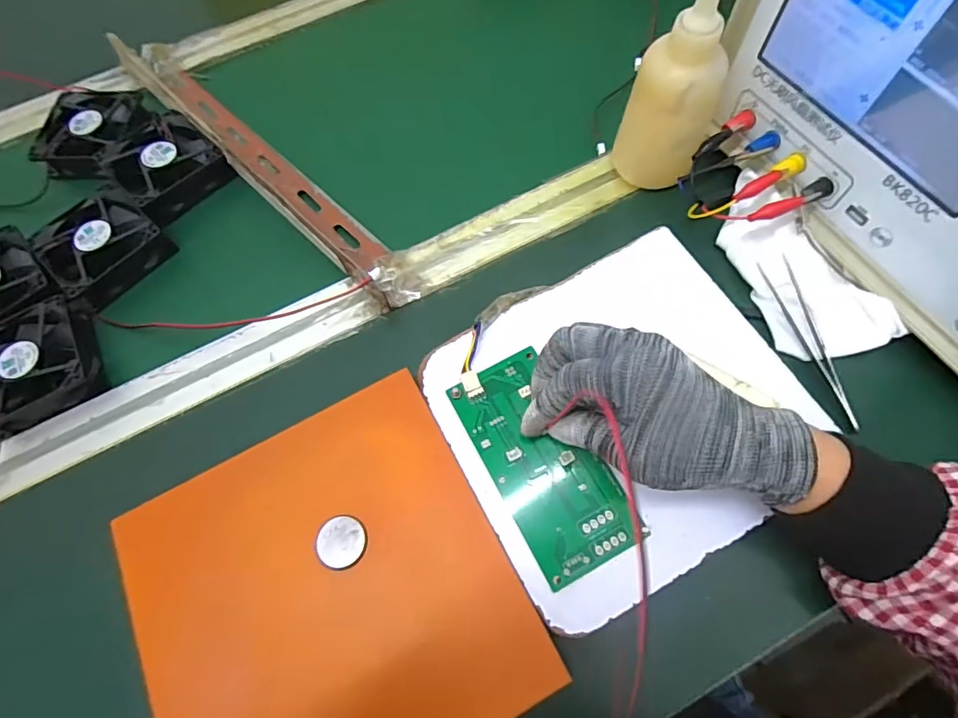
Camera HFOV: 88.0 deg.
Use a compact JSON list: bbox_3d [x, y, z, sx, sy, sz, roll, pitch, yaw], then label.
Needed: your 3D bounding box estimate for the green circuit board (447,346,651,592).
[{"bbox_3d":[0.037,0.061,0.302,0.064,0.010,0.133,-30,71,-11],"label":"green circuit board"}]

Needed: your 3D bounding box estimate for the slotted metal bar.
[{"bbox_3d":[-0.202,-0.183,0.423,0.344,0.034,0.042,41,77,20],"label":"slotted metal bar"}]

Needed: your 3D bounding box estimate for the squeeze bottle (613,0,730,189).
[{"bbox_3d":[0.137,-0.192,0.343,0.064,0.151,0.063,25,72,16],"label":"squeeze bottle"}]

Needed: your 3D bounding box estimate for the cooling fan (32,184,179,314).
[{"bbox_3d":[-0.304,-0.093,0.400,0.079,0.028,0.081,40,77,20],"label":"cooling fan"}]

